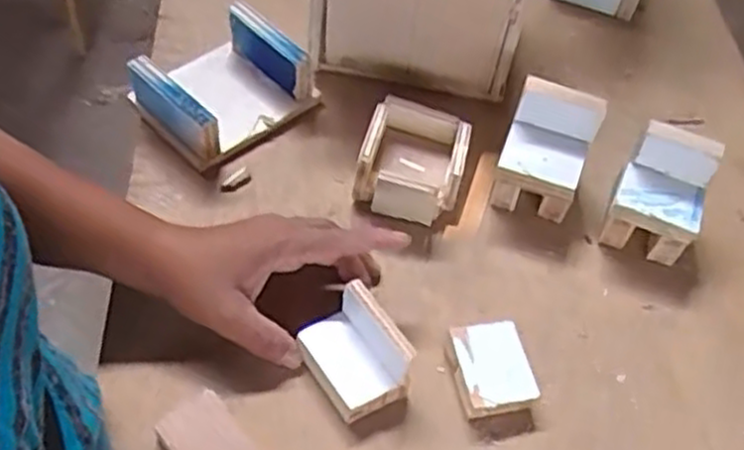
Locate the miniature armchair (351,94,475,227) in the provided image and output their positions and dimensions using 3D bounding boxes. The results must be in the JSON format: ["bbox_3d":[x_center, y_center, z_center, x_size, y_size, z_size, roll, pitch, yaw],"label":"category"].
[{"bbox_3d":[0.029,-0.047,0.573,0.077,0.046,0.079,15,54,6],"label":"miniature armchair"}]

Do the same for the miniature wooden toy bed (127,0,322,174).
[{"bbox_3d":[-0.116,-0.108,0.602,0.112,0.057,0.102,-37,65,-28],"label":"miniature wooden toy bed"}]

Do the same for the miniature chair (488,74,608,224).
[{"bbox_3d":[0.125,-0.050,0.567,0.058,0.077,0.068,18,54,8],"label":"miniature chair"}]

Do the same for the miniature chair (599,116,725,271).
[{"bbox_3d":[0.203,-0.021,0.556,0.064,0.076,0.062,23,55,11],"label":"miniature chair"}]

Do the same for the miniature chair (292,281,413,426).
[{"bbox_3d":[-0.012,0.078,0.474,0.045,0.048,0.067,-27,60,-23],"label":"miniature chair"}]

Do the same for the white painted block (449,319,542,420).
[{"bbox_3d":[0.074,0.091,0.490,0.043,0.021,0.056,-6,54,-10],"label":"white painted block"}]

